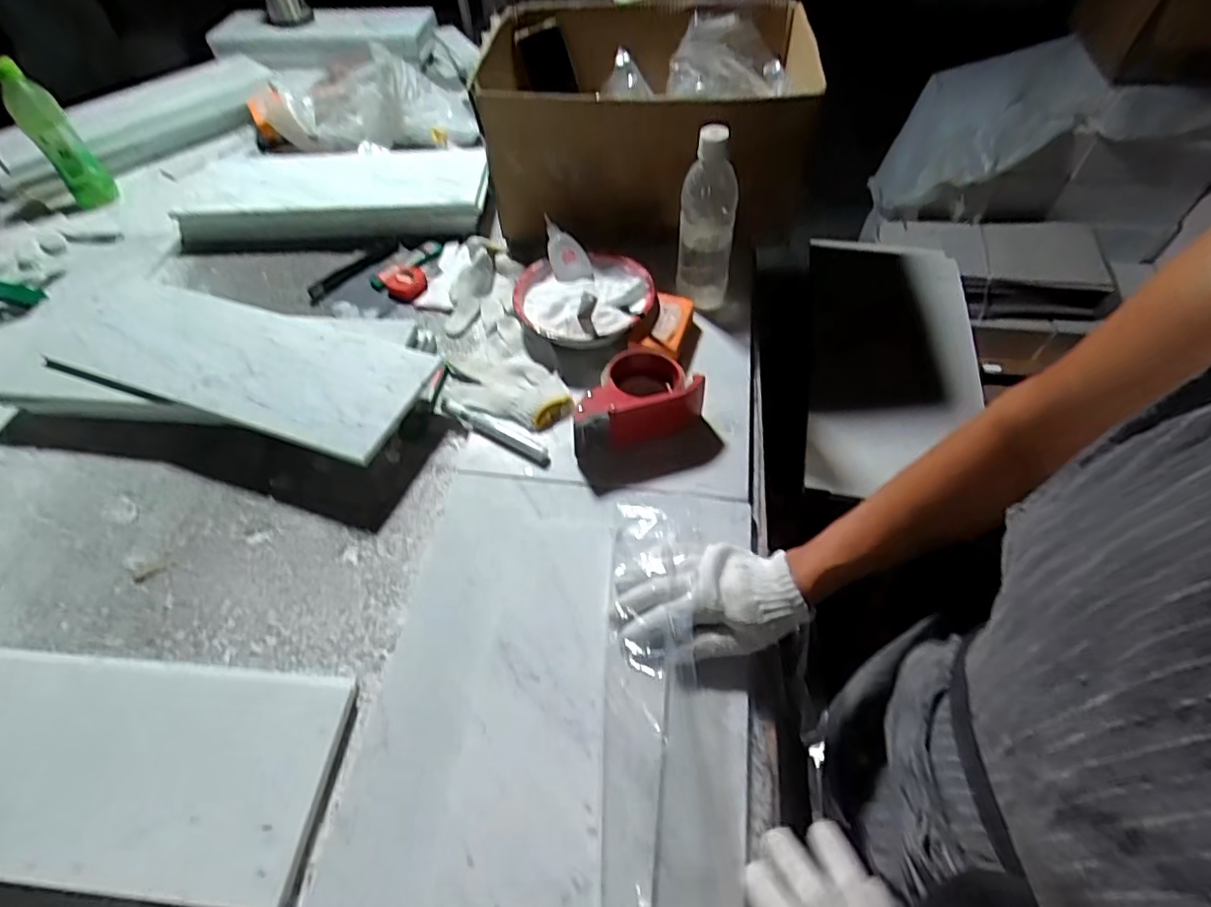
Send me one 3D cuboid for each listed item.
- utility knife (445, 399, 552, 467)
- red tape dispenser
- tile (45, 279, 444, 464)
[{"bbox_3d":[-0.126,-0.025,0.667,0.150,0.007,0.022,25,60,21],"label":"utility knife"},{"bbox_3d":[0.026,-0.067,0.648,0.140,0.057,0.095,-16,54,-6],"label":"red tape dispenser"},{"bbox_3d":[-0.439,-0.117,0.698,0.488,0.018,0.156,18,59,14],"label":"tile"}]

